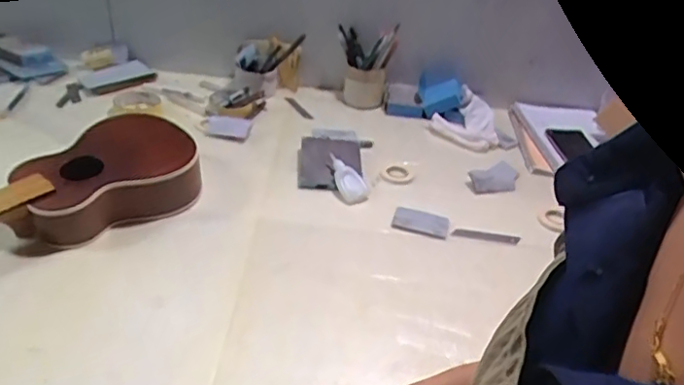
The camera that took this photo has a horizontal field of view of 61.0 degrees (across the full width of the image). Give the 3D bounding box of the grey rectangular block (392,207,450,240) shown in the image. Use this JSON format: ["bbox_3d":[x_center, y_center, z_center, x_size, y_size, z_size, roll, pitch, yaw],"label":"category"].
[{"bbox_3d":[0.112,0.044,0.825,0.078,0.011,0.044,14,35,11],"label":"grey rectangular block"}]

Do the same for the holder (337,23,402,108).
[{"bbox_3d":[0.041,-0.219,1.046,0.099,0.145,0.102,6,34,0],"label":"holder"}]

